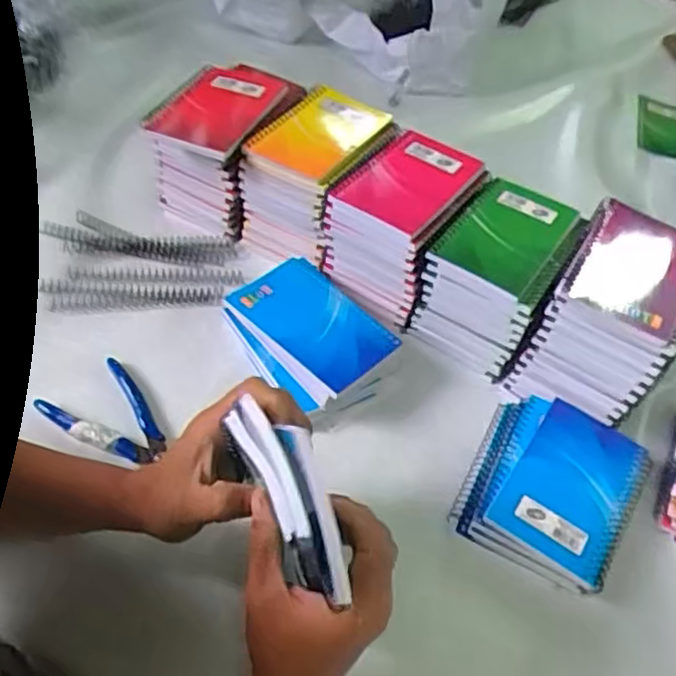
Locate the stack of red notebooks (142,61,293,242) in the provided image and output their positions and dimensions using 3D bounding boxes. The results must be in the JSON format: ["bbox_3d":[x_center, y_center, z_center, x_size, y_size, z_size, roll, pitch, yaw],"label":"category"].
[{"bbox_3d":[-0.112,-0.184,0.656,0.108,0.103,0.135,19,53,10],"label":"stack of red notebooks"}]

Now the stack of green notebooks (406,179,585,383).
[{"bbox_3d":[0.139,-0.058,0.590,0.094,0.099,0.135,28,55,16],"label":"stack of green notebooks"}]

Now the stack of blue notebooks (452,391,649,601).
[{"bbox_3d":[0.161,0.109,0.507,0.115,0.031,0.133,26,55,14],"label":"stack of blue notebooks"}]

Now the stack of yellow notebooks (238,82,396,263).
[{"bbox_3d":[-0.019,-0.153,0.636,0.088,0.109,0.135,24,54,13],"label":"stack of yellow notebooks"}]

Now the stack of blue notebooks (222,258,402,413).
[{"bbox_3d":[-0.023,-0.006,0.561,0.100,0.032,0.127,-32,61,-26],"label":"stack of blue notebooks"}]

